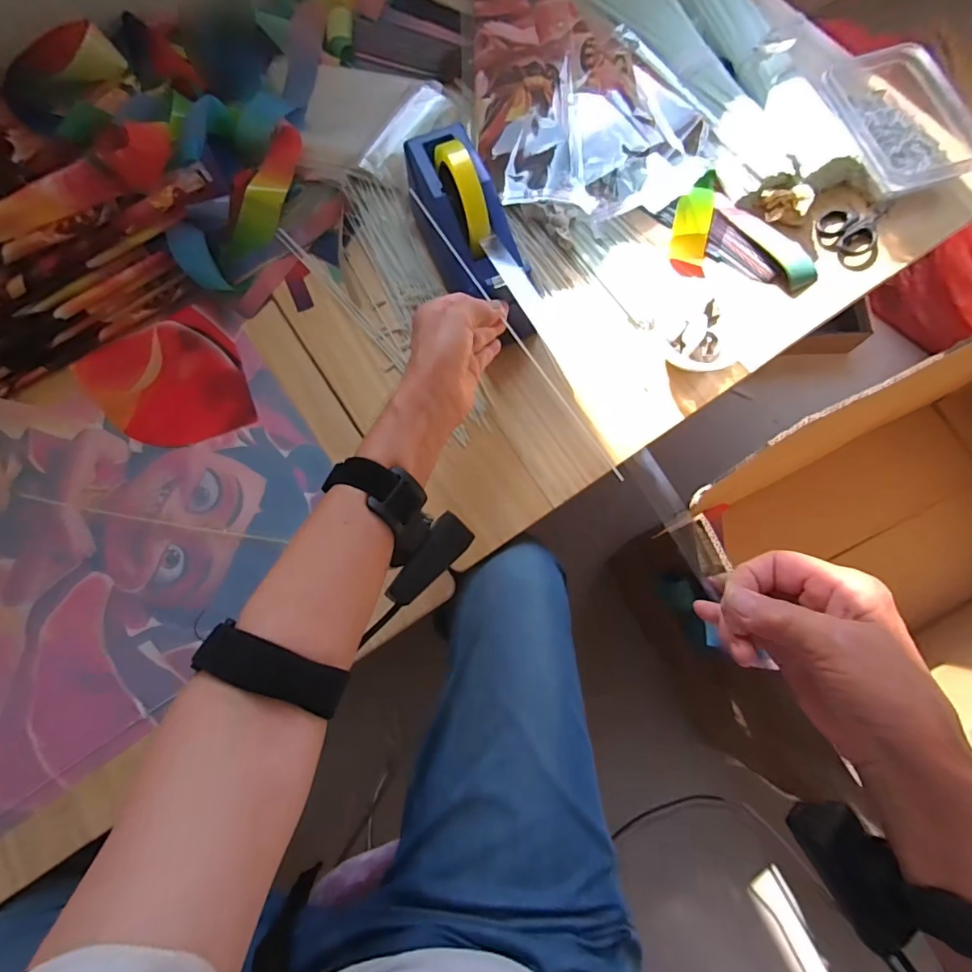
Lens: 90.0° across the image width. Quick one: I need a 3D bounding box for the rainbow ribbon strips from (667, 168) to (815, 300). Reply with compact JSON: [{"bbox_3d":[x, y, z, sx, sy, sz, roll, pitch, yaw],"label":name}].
[{"bbox_3d":[0.277,-0.266,0.541,0.109,0.027,0.169,-42,77,-9],"label":"rainbow ribbon strips"}]

